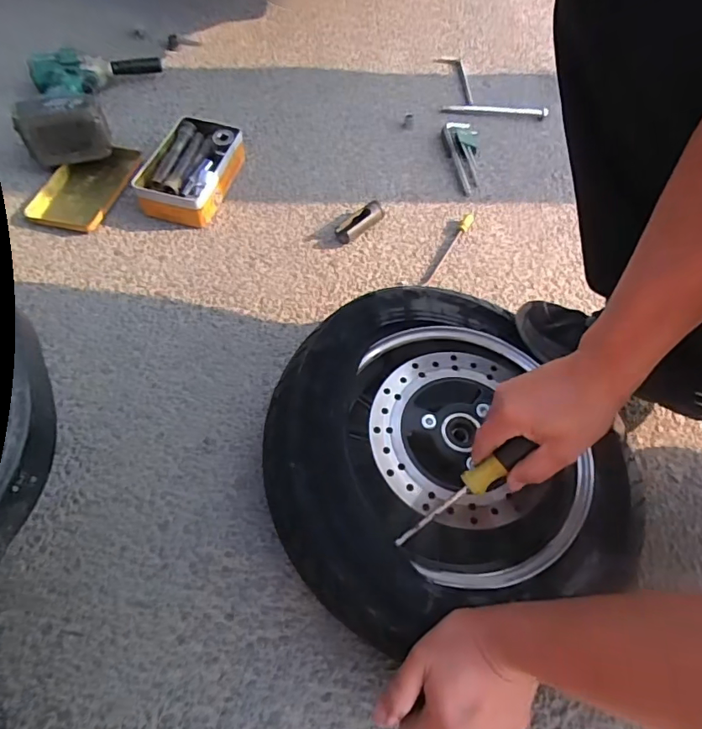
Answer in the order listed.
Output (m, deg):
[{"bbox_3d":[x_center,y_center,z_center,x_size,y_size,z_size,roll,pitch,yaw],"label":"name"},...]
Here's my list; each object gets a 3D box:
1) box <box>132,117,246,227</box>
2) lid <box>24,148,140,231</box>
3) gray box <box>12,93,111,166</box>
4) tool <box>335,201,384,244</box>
[{"bbox_3d":[-0.228,-0.284,0.708,0.113,0.047,0.174,16,60,5],"label":"box"},{"bbox_3d":[-0.383,-0.264,0.707,0.104,0.020,0.169,17,59,4],"label":"lid"},{"bbox_3d":[-0.408,-0.331,0.701,0.114,0.091,0.055,-18,64,-15],"label":"gray box"},{"bbox_3d":[0.013,-0.201,0.696,0.078,0.030,0.029,-36,69,-24],"label":"tool"}]

